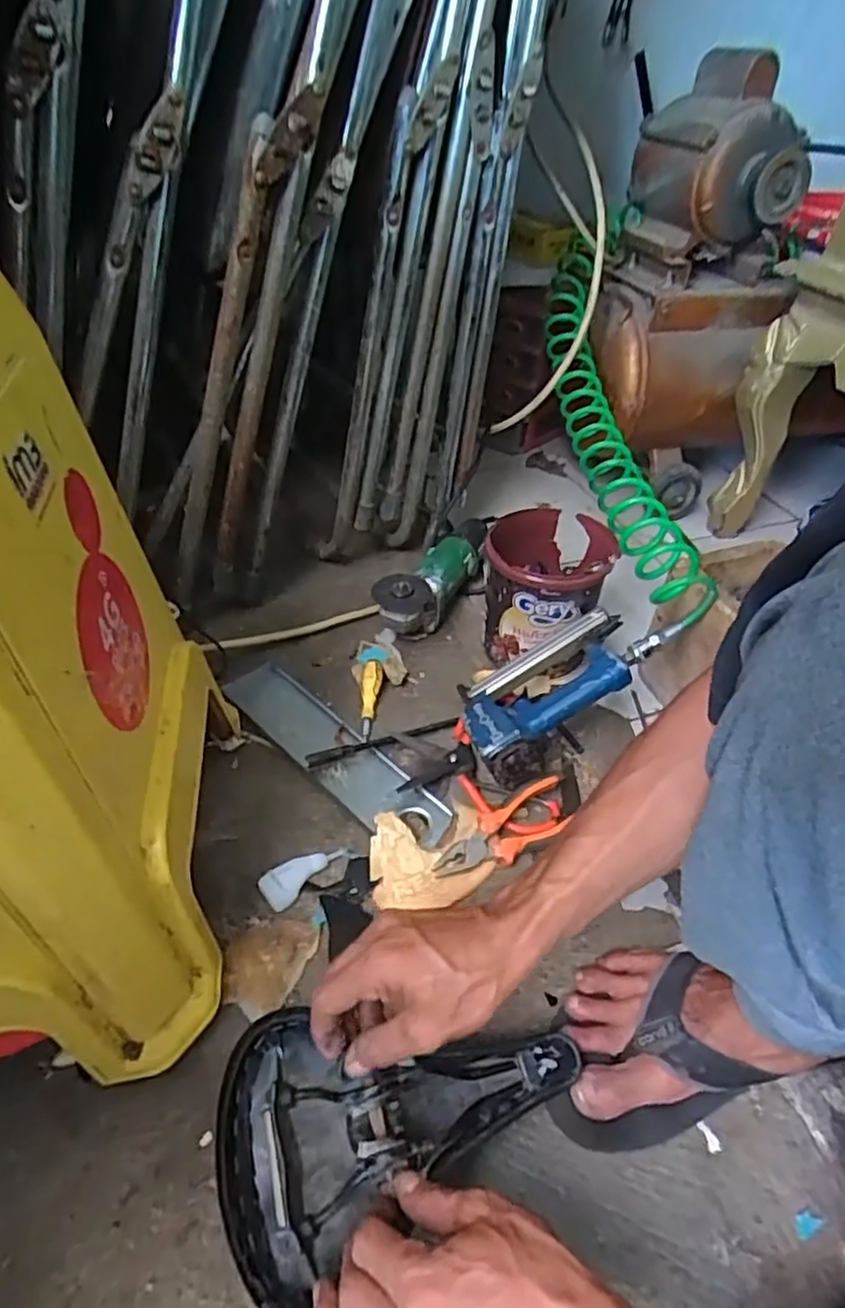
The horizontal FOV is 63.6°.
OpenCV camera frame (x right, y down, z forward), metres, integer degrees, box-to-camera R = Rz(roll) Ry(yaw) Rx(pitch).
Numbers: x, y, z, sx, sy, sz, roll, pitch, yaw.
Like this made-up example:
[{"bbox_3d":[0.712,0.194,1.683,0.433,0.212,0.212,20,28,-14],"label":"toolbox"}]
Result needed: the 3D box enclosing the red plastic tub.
[{"bbox_3d":[0.141,-0.064,0.807,0.139,0.156,0.135,-18,46,-22],"label":"red plastic tub"}]

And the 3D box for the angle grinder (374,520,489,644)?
[{"bbox_3d":[0.022,-0.107,0.897,0.068,0.085,0.259,22,46,19],"label":"angle grinder"}]

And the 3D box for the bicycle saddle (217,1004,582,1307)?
[{"bbox_3d":[-0.010,0.308,0.453,0.247,0.067,0.147,-11,44,-12],"label":"bicycle saddle"}]

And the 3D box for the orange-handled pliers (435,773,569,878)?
[{"bbox_3d":[0.080,0.169,0.642,0.144,0.033,0.048,-25,50,-27],"label":"orange-handled pliers"}]

